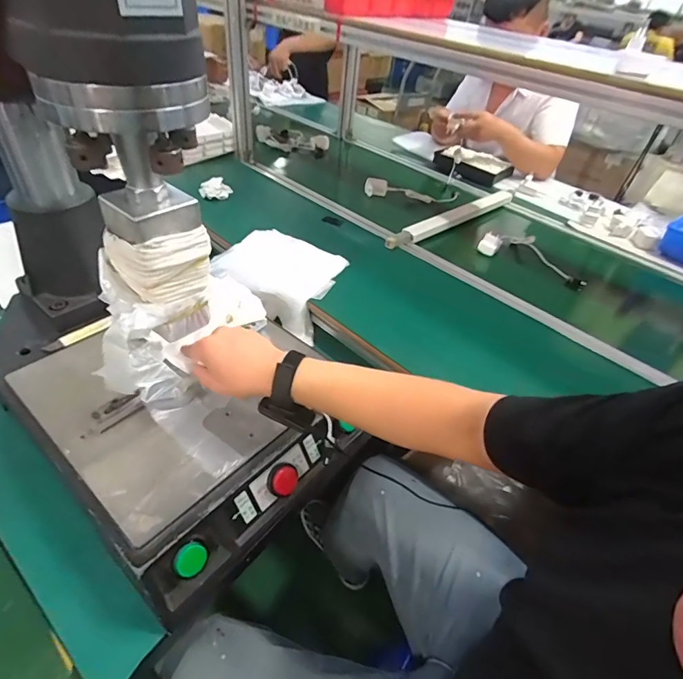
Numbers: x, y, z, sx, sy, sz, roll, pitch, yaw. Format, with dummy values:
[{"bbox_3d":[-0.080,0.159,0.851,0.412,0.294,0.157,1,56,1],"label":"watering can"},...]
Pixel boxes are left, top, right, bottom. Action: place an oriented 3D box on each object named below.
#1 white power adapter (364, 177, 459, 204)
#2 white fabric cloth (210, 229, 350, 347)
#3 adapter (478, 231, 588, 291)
[{"bbox_3d":[0.196,-0.417,1.199,0.257,0.042,0.033,10,41,3],"label":"white power adapter"},{"bbox_3d":[-0.135,-0.124,0.890,0.249,0.090,0.203,23,43,16],"label":"white fabric cloth"},{"bbox_3d":[0.452,-0.195,0.989,0.247,0.046,0.086,28,45,22],"label":"adapter"}]

